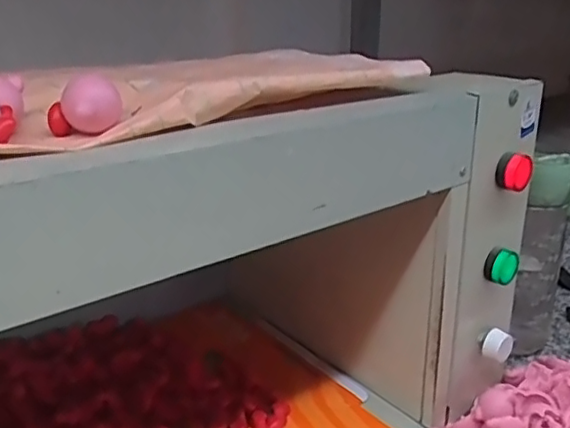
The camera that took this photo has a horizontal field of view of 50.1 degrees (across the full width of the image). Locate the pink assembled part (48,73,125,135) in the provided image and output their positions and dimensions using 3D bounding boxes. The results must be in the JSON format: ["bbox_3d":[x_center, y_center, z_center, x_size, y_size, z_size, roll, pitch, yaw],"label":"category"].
[{"bbox_3d":[-0.101,-0.055,0.306,0.026,0.027,0.025,12,24,25],"label":"pink assembled part"}]

